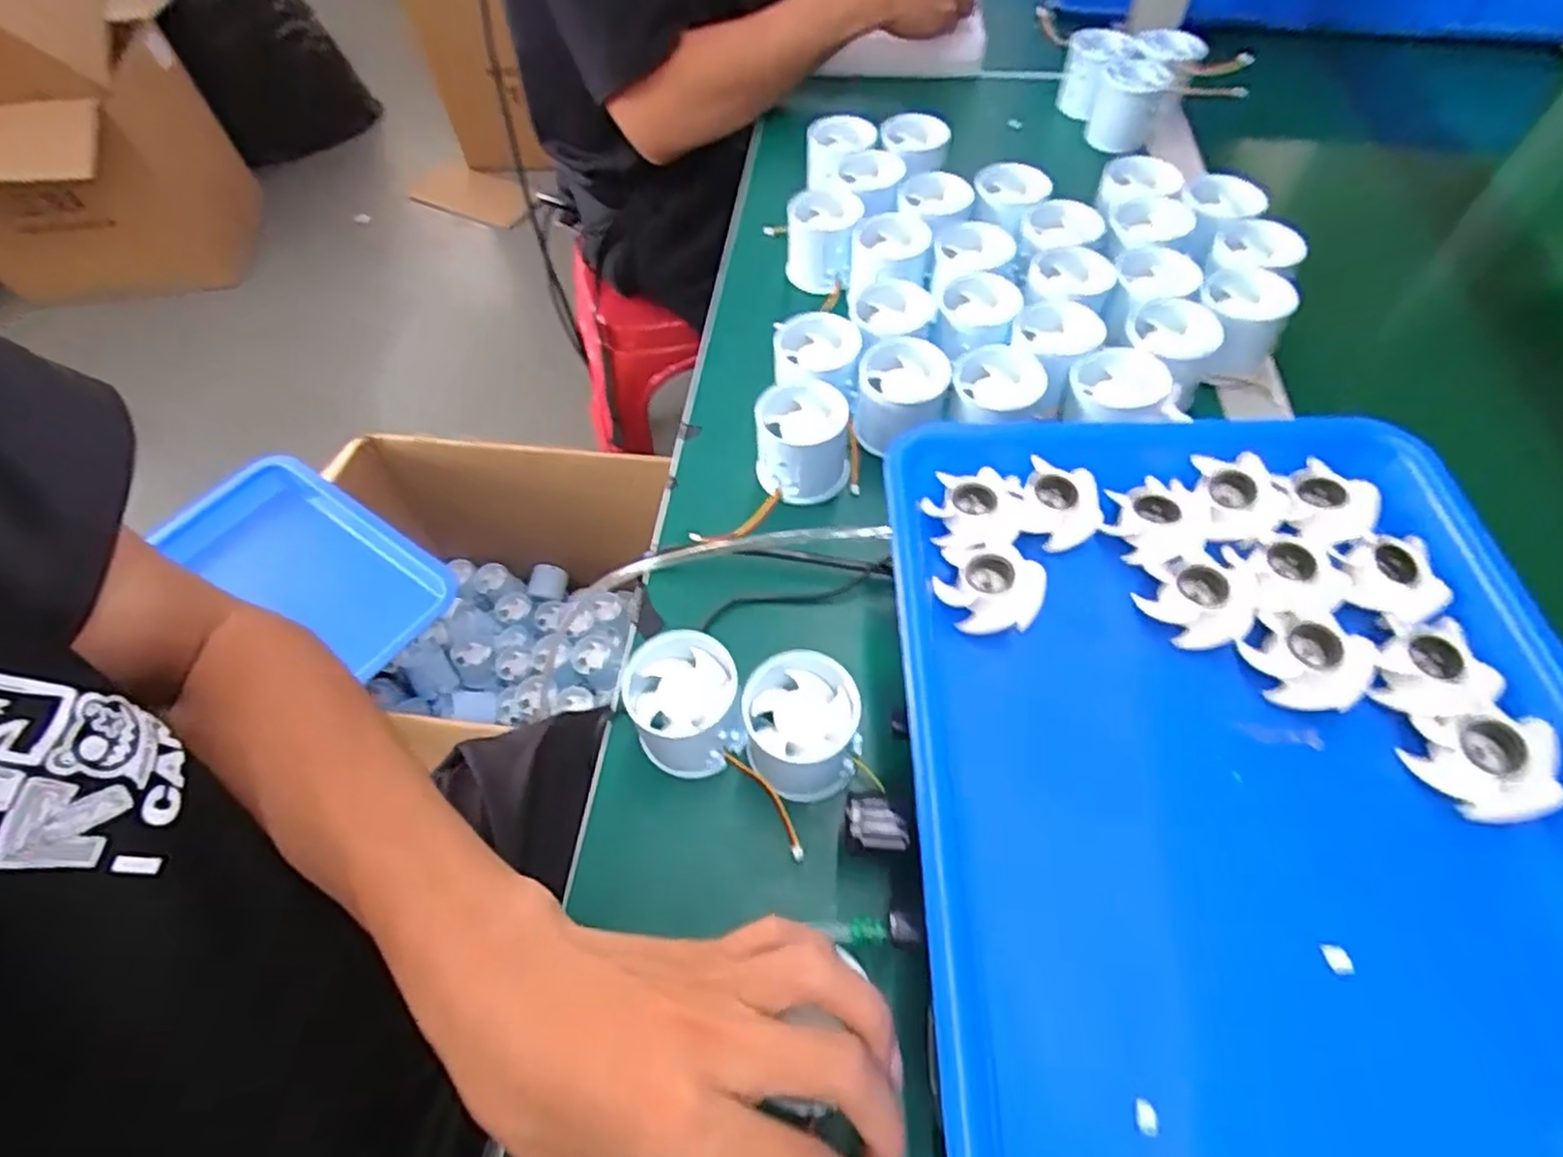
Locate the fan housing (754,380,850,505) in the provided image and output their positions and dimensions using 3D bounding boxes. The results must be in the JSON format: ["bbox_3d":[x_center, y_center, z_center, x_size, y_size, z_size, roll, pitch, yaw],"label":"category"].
[{"bbox_3d":[0.013,-0.081,0.434,0.054,0.049,0.055,3,57,3],"label":"fan housing"}]

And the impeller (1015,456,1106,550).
[{"bbox_3d":[0.130,-0.033,0.342,0.036,0.014,0.039,14,58,11],"label":"impeller"}]

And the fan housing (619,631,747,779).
[{"bbox_3d":[-0.047,0.063,0.352,0.056,0.052,0.054,-1,57,1],"label":"fan housing"}]

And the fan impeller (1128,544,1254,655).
[{"bbox_3d":[0.179,0.010,0.311,0.044,0.015,0.040,-3,57,0],"label":"fan impeller"}]

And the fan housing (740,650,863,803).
[{"bbox_3d":[0.009,0.073,0.346,0.053,0.058,0.054,-1,57,1],"label":"fan housing"}]

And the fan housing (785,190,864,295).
[{"bbox_3d":[0.031,-0.249,0.541,0.054,0.046,0.057,2,60,4],"label":"fan housing"}]

